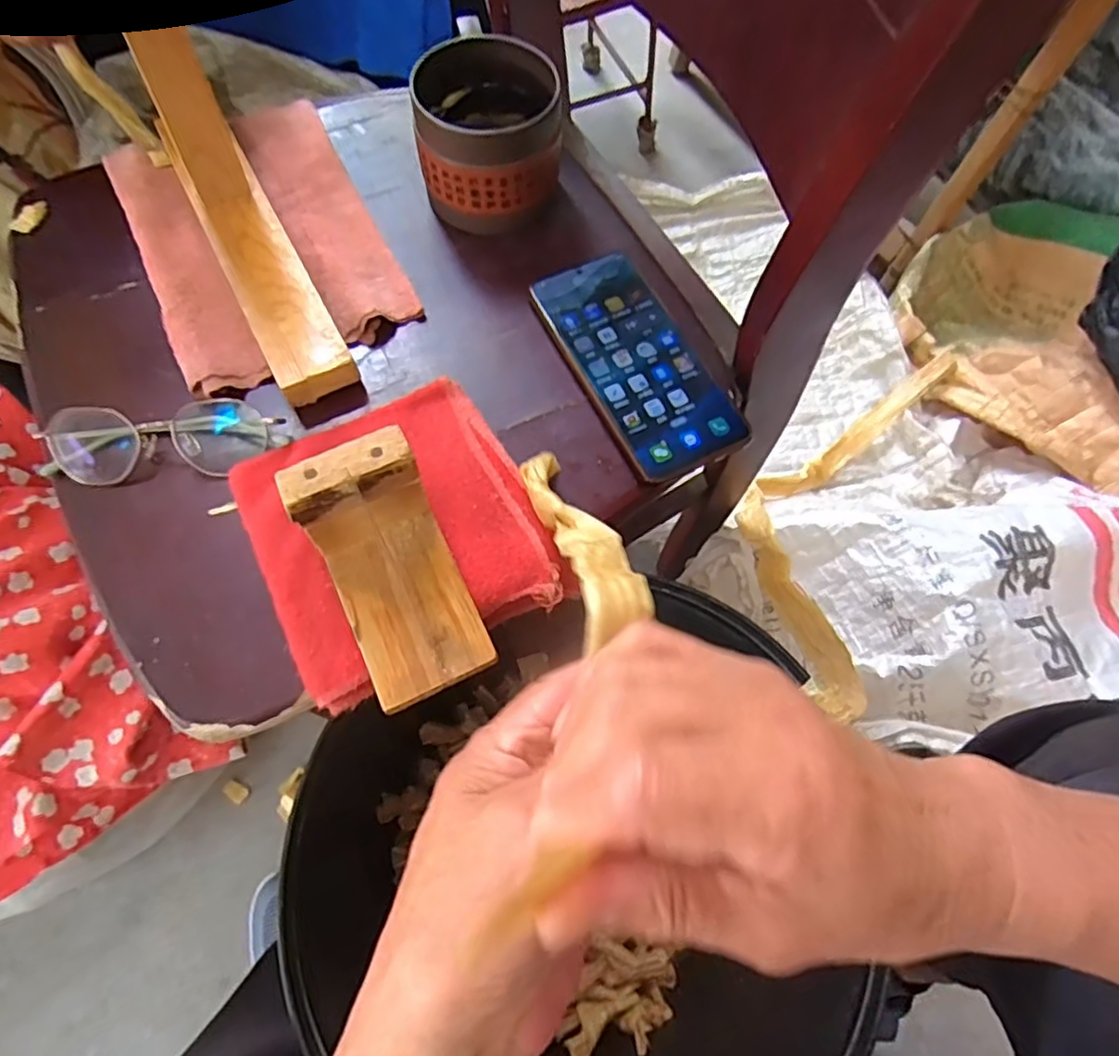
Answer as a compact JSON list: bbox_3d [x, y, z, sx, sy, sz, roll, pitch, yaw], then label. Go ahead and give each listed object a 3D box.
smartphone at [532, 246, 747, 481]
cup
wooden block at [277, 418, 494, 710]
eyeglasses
[{"bbox_3d":[0.049,-0.106,0.413,0.077,0.008,0.159,-26,71,-11],"label":"smartphone"},{"bbox_3d":[-0.048,-0.264,0.439,0.094,0.076,0.102,1,68,-2],"label":"cup"},{"bbox_3d":[-0.080,0.022,0.309,0.061,0.070,0.108,-23,71,-10],"label":"wooden block"},{"bbox_3d":[-0.230,-0.050,0.376,0.135,0.028,0.044,-11,69,-6],"label":"eyeglasses"}]

